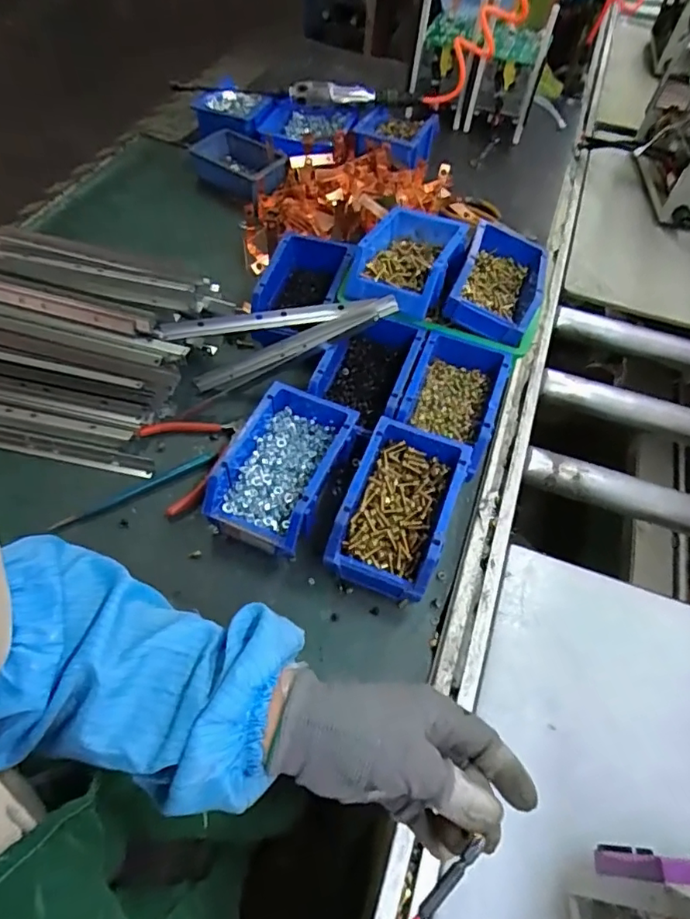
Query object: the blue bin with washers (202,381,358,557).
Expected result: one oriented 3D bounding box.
[{"bbox_3d":[-0.063,0.011,0.564,0.113,0.075,0.164,21,56,9],"label":"blue bin with washers"}]

